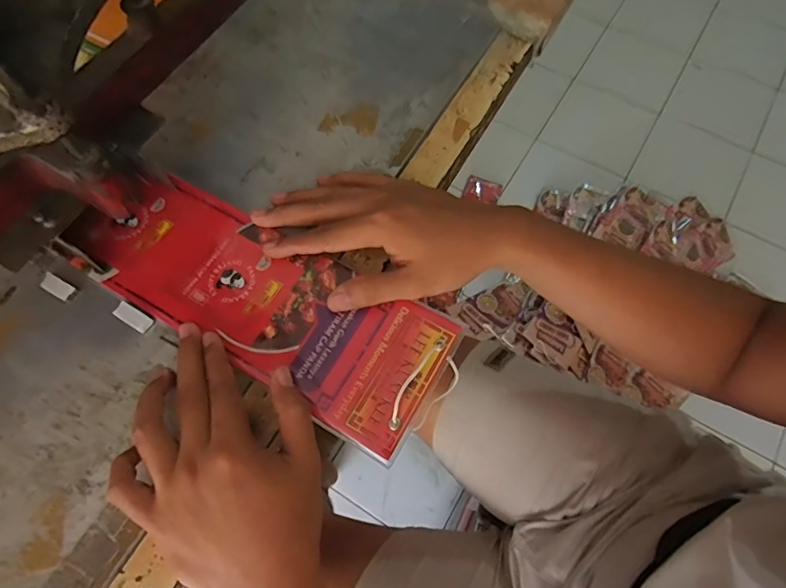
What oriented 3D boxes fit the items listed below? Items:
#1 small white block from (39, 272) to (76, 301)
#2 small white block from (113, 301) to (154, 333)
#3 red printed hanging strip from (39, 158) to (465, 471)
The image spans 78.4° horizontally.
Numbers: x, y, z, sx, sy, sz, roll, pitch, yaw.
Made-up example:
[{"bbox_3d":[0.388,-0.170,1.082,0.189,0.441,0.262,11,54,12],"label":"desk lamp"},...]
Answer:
[{"bbox_3d":[-0.252,-0.006,0.361,0.026,0.006,0.013,27,70,11],"label":"small white block"},{"bbox_3d":[-0.188,0.017,0.350,0.028,0.005,0.012,29,70,12],"label":"small white block"},{"bbox_3d":[-0.105,-0.002,0.358,0.298,0.008,0.101,28,70,13],"label":"red printed hanging strip"}]

